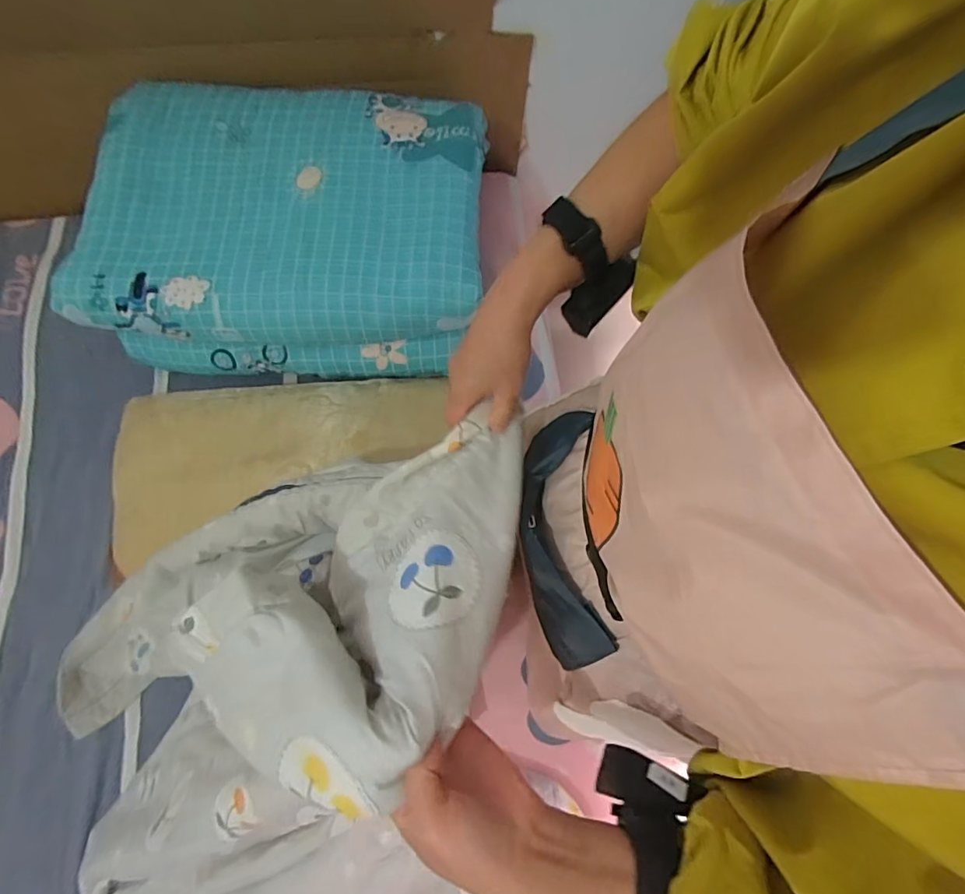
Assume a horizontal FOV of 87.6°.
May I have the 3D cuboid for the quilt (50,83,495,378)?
[{"bbox_3d":[-0.309,-0.363,0.848,0.613,0.190,0.441,0,74,1],"label":"quilt"}]

